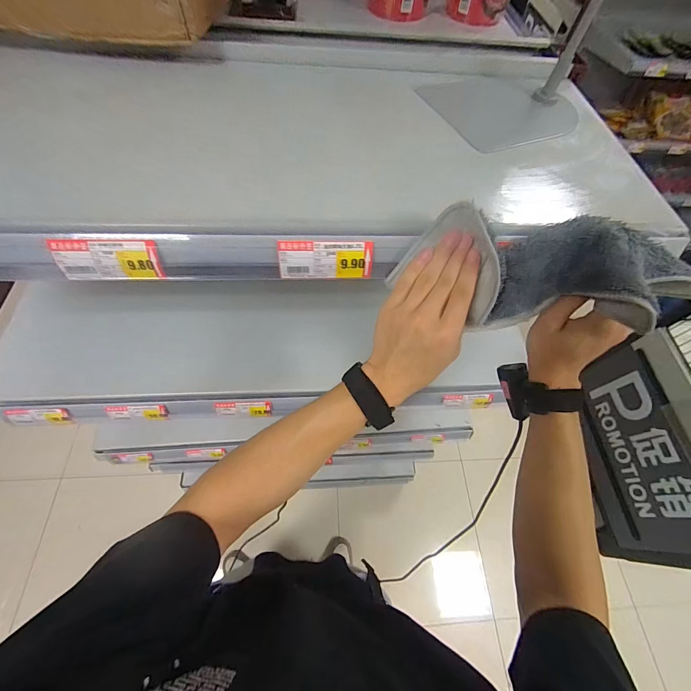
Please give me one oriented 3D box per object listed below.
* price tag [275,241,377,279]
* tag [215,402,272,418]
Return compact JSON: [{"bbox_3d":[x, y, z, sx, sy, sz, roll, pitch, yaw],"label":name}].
[{"bbox_3d":[-0.019,-0.082,0.315,0.088,0.038,0.004,-1,39,-6],"label":"price tag"},{"bbox_3d":[-0.168,0.106,0.538,0.088,0.008,0.027,1,105,-8],"label":"tag"}]

